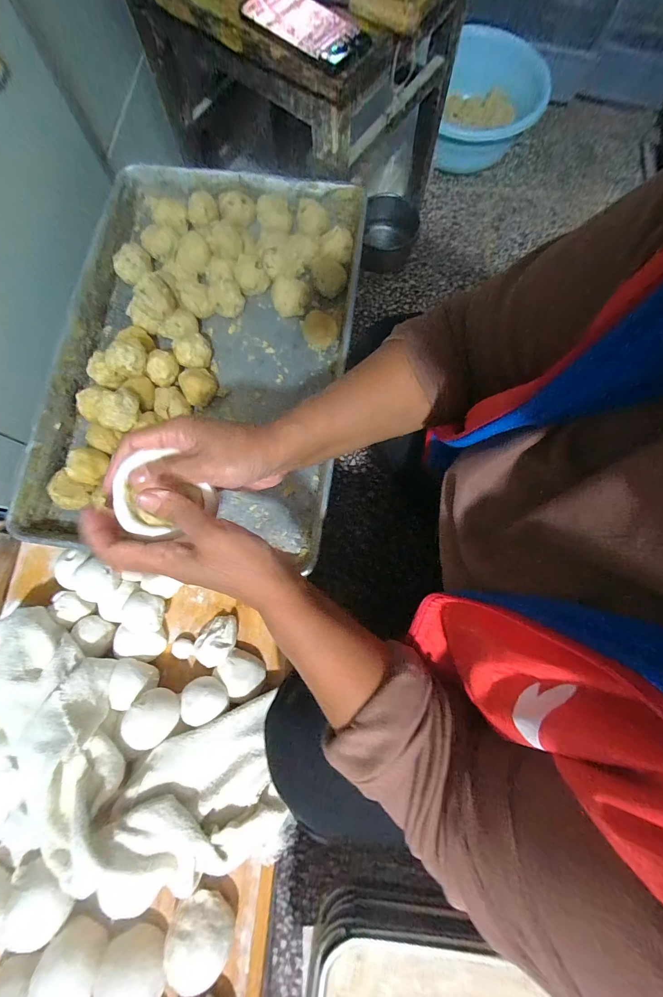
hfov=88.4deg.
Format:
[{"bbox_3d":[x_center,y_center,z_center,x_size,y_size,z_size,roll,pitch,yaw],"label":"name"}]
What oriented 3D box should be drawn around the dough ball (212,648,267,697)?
[{"bbox_3d":[-0.112,0.214,0.422,0.052,0.030,0.044,39,80,7],"label":"dough ball"}]

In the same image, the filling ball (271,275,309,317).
[{"bbox_3d":[-0.063,-0.303,0.517,0.052,0.036,0.048,0,78,-1],"label":"filling ball"}]

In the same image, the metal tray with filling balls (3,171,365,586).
[{"bbox_3d":[-0.178,-0.221,0.491,0.401,0.070,0.577,6,78,0],"label":"metal tray with filling balls"}]

